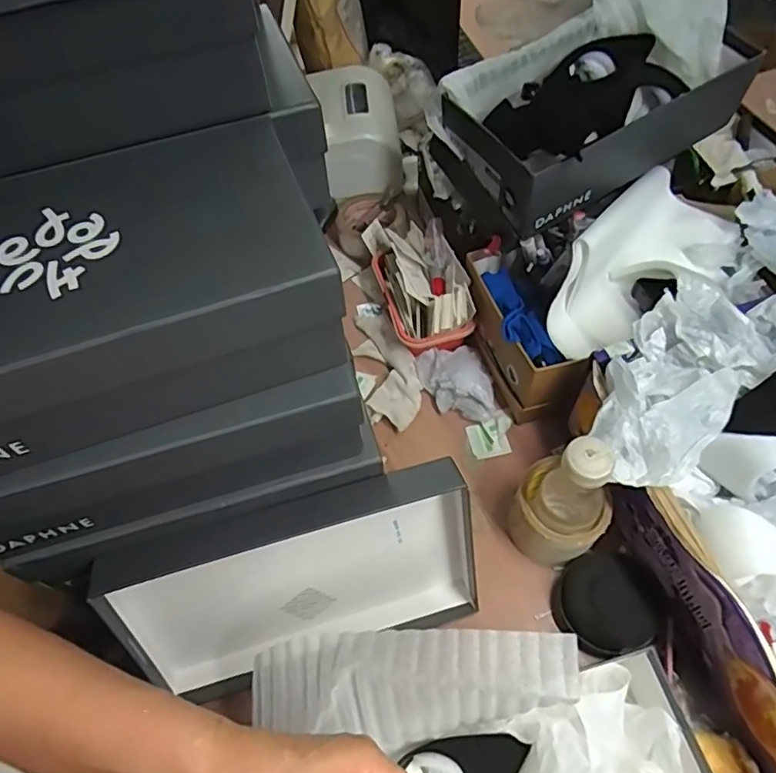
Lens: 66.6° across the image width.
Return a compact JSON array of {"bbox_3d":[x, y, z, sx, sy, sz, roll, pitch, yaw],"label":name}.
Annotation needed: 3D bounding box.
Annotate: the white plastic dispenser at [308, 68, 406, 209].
[{"bbox_3d":[-0.042,-0.378,0.882,0.113,0.102,0.171,-8,58,-2],"label":"white plastic dispenser"}]

